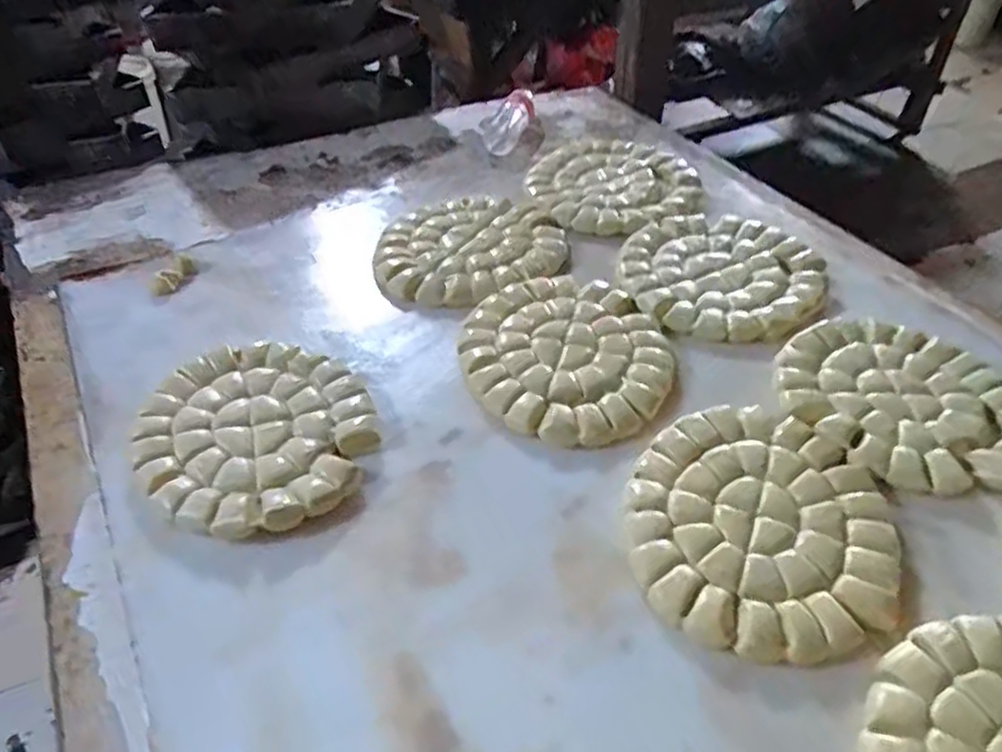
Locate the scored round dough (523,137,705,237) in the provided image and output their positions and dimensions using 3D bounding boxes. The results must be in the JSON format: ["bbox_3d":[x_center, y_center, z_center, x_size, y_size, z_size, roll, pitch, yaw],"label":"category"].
[{"bbox_3d":[0.204,-0.348,1.292,0.291,0.019,0.338,5,43,6],"label":"scored round dough"}]

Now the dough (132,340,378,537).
[{"bbox_3d":[-0.286,0.056,0.854,0.256,0.019,0.293,-17,45,-17],"label":"dough"}]

